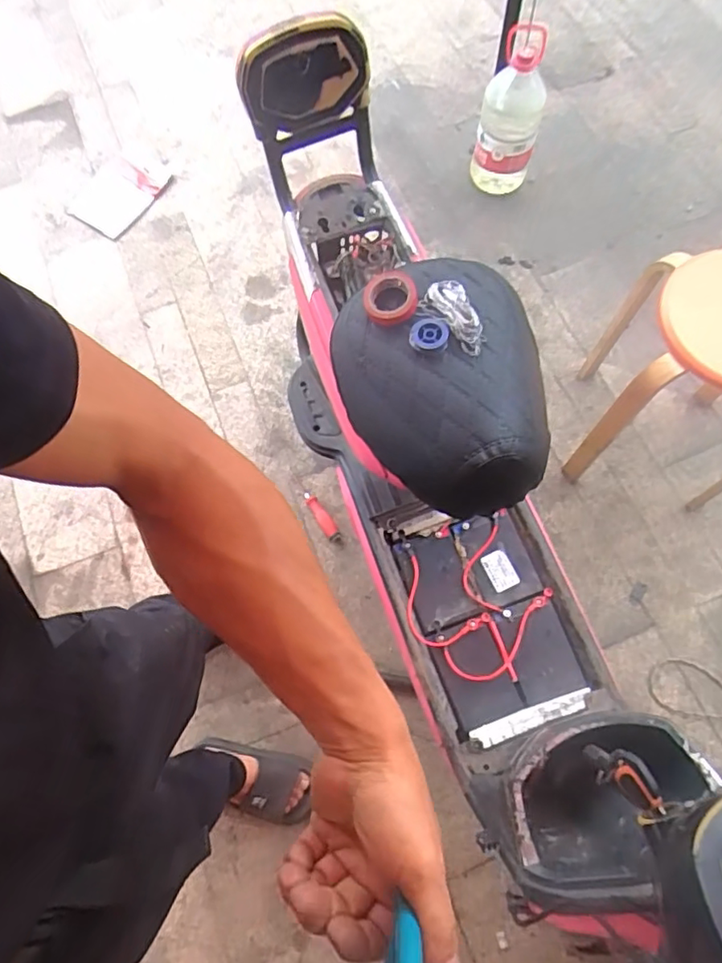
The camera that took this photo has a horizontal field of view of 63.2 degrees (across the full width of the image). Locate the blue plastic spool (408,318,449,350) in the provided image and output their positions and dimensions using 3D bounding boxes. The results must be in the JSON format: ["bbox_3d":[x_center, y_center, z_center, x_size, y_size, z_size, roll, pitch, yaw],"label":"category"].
[{"bbox_3d":[0.073,-0.156,0.625,0.038,0.013,0.035,20,72,10],"label":"blue plastic spool"}]

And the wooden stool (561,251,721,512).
[{"bbox_3d":[0.707,-0.182,1.209,0.393,0.450,0.319,15,71,8],"label":"wooden stool"}]

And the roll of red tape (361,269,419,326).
[{"bbox_3d":[0.032,-0.204,0.645,0.059,0.021,0.066,11,70,7],"label":"roll of red tape"}]

